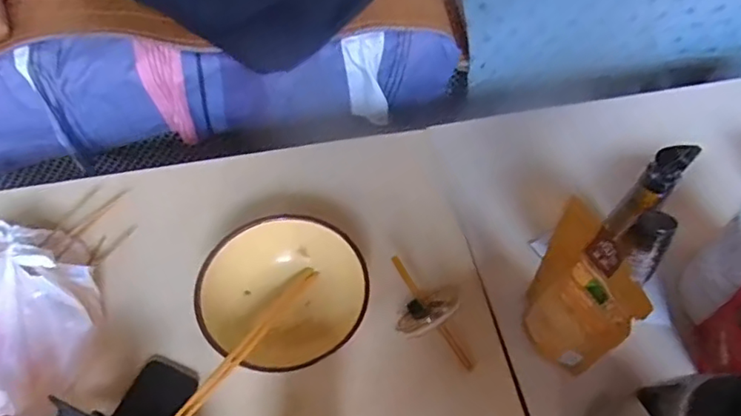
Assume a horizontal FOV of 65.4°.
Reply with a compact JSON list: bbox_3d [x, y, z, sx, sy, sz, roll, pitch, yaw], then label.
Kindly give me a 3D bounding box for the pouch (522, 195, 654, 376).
[{"bbox_3d":[0.204,0.095,0.595,0.049,0.190,0.119,-8,56,-5],"label":"pouch"}]

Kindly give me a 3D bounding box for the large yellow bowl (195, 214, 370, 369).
[{"bbox_3d":[-0.097,0.098,0.640,0.176,0.080,0.152,-38,64,-23],"label":"large yellow bowl"}]

